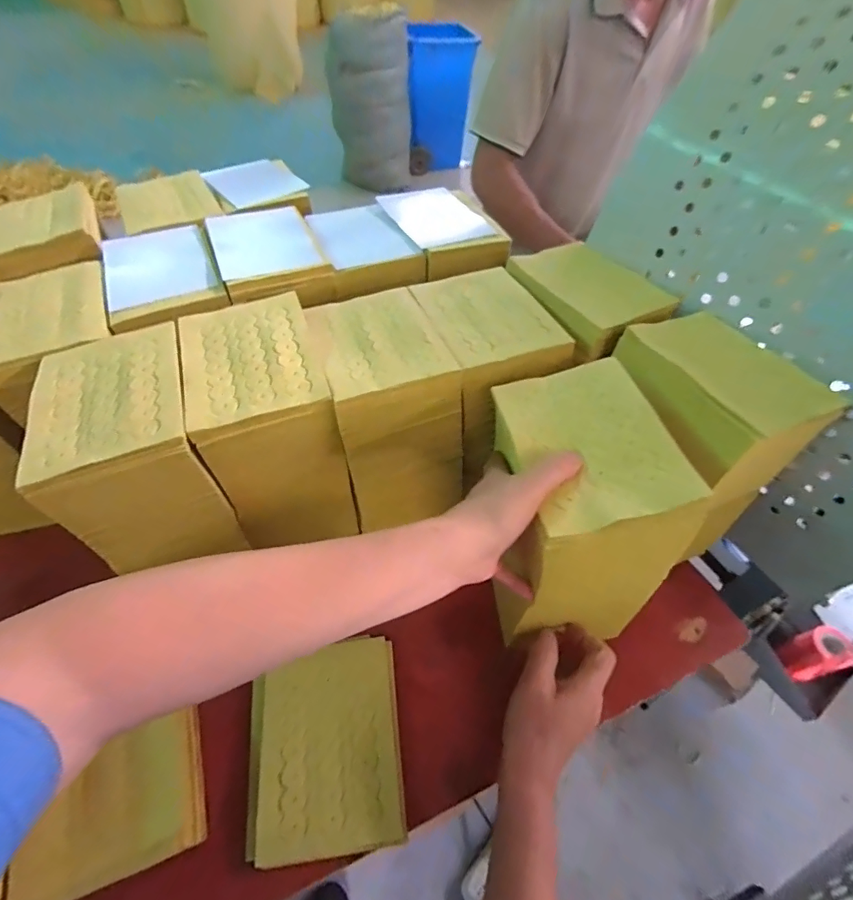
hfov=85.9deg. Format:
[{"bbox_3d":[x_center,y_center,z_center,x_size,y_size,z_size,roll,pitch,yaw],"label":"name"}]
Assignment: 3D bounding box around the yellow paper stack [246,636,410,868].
[{"bbox_3d":[-0.090,0.261,0.409,0.130,0.016,0.156,-5,54,-7],"label":"yellow paper stack"}]

